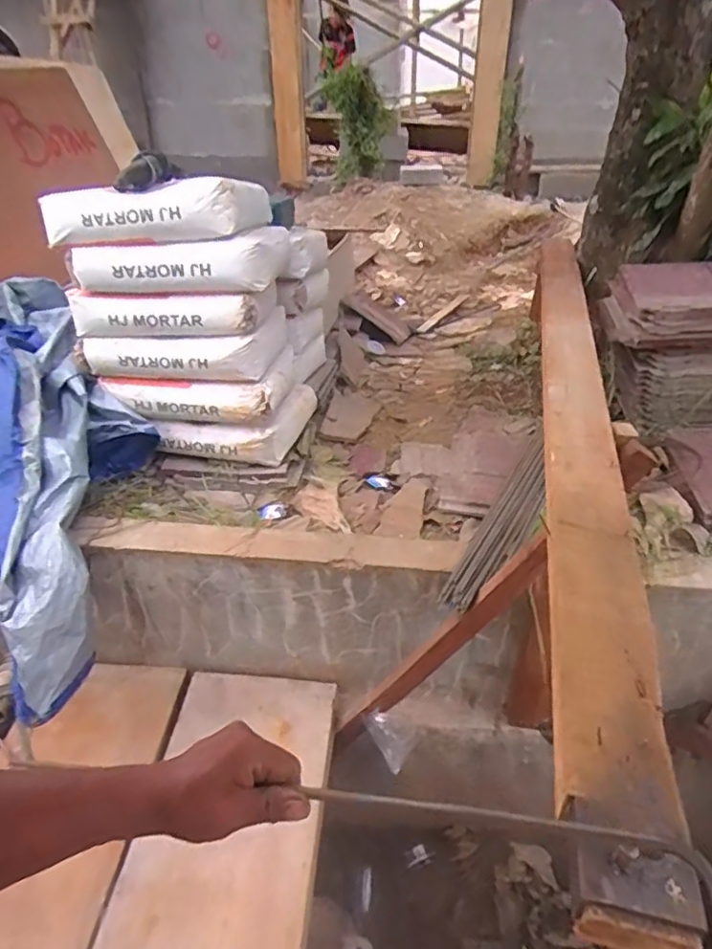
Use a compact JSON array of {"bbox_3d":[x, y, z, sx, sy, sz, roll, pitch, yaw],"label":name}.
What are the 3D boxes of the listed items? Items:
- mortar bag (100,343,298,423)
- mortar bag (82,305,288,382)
[{"bbox_3d":[-0.465,-0.294,1.899,0.524,0.129,0.361,2,33,4],"label":"mortar bag"},{"bbox_3d":[-0.500,-0.416,1.852,0.533,0.136,0.354,2,33,4],"label":"mortar bag"}]

